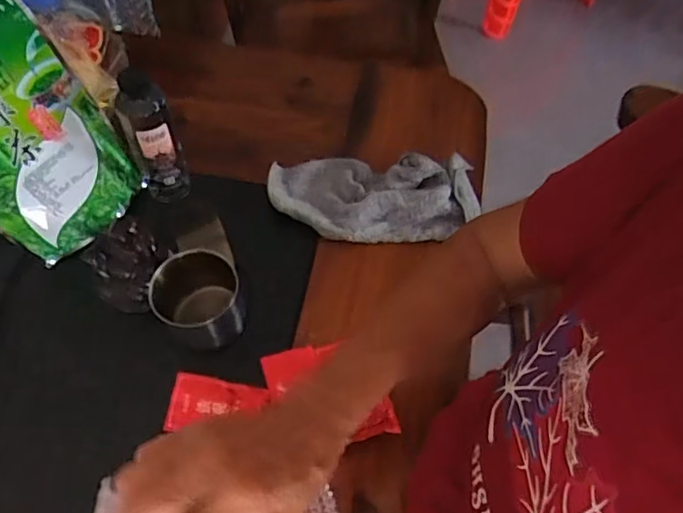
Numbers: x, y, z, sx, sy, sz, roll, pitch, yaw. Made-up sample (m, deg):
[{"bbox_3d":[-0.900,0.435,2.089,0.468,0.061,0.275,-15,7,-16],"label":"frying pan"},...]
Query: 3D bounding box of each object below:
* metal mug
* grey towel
[{"bbox_3d":[-0.146,0.046,0.598,0.082,0.074,0.088,-8,59,-6],"label":"metal mug"},{"bbox_3d":[0.037,-0.074,0.691,0.247,0.041,0.113,-1,58,-1],"label":"grey towel"}]

